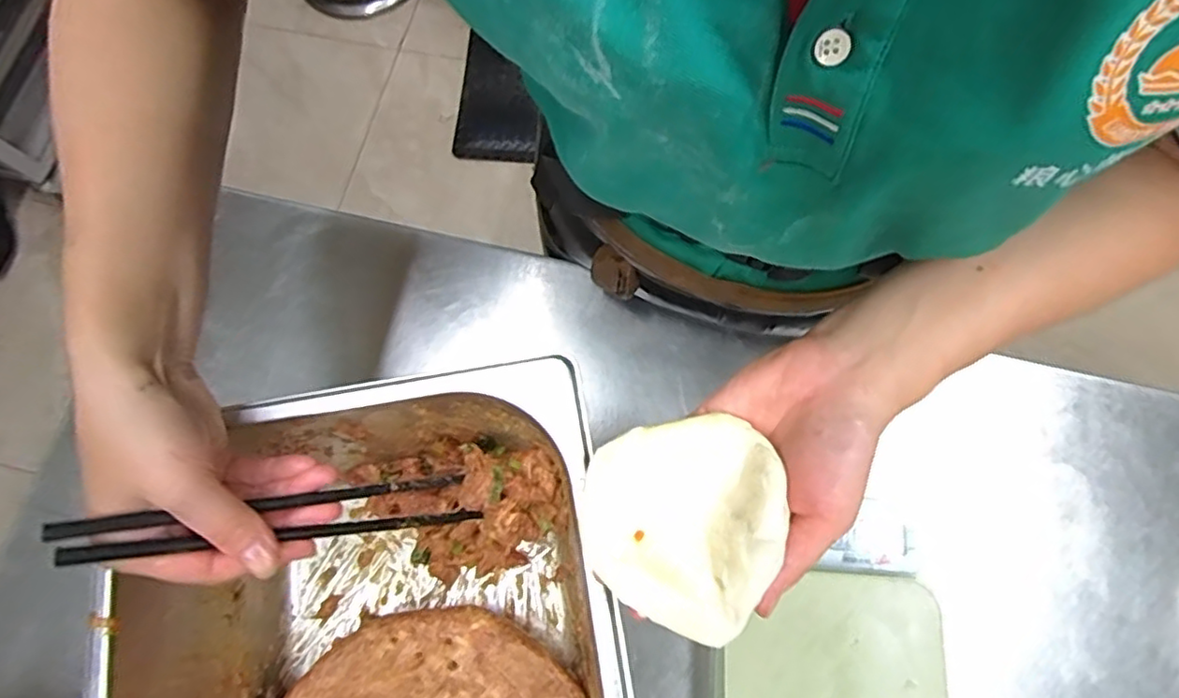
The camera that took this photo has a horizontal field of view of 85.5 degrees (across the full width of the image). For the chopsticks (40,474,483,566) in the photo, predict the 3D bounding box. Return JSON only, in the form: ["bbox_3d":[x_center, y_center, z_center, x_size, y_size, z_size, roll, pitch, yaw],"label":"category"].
[{"bbox_3d":[-0.145,0.083,0.318,0.191,0.010,0.027,3,70,-36],"label":"chopsticks"}]

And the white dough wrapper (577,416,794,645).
[{"bbox_3d":[0.041,0.077,0.300,0.092,0.015,0.094,17,80,23],"label":"white dough wrapper"}]

